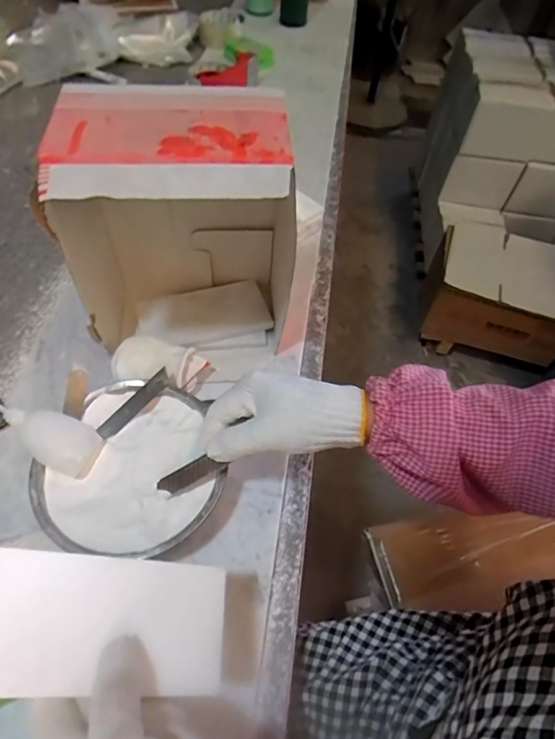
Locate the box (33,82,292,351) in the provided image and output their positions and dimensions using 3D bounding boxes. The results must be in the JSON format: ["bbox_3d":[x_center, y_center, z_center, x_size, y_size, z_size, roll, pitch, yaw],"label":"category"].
[{"bbox_3d":[-0.090,-0.115,0.448,0.195,0.247,0.149,-4,55,-5],"label":"box"}]

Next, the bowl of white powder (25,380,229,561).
[{"bbox_3d":[-0.132,0.092,0.417,0.149,0.045,0.160,2,57,-3],"label":"bowl of white powder"}]

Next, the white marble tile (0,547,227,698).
[{"bbox_3d":[-0.103,0.154,0.282,0.148,0.004,0.074,15,53,-21],"label":"white marble tile"}]

